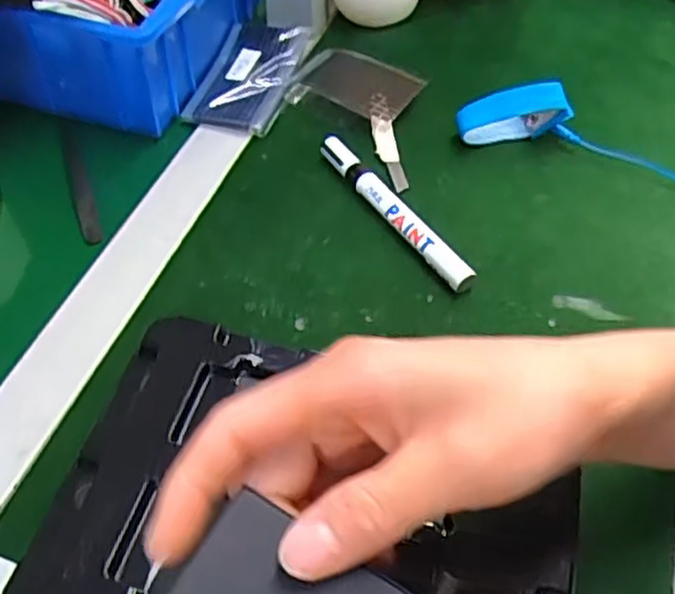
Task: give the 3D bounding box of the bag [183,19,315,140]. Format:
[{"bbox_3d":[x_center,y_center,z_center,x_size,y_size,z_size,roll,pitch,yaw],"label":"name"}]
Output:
[{"bbox_3d":[-0.064,-0.162,0.516,0.063,0.026,0.111,16,53,10],"label":"bag"}]

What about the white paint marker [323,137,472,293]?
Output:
[{"bbox_3d":[0.033,-0.054,0.437,0.013,0.019,0.143,-28,58,-22],"label":"white paint marker"}]

